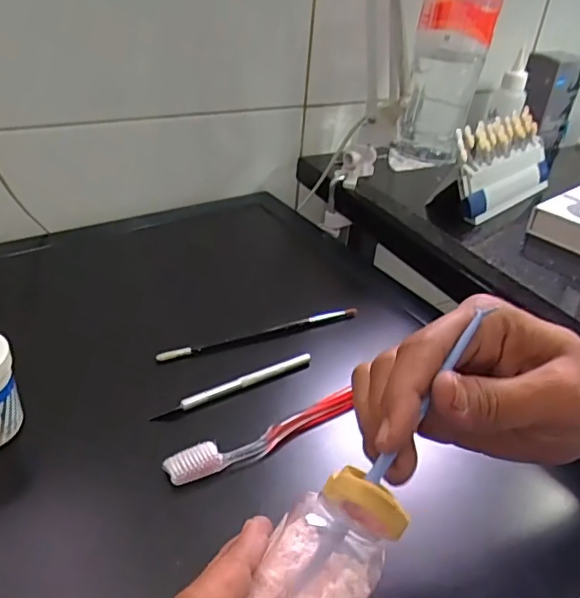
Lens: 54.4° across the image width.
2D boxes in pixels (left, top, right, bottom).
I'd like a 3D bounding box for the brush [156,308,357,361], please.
[{"bbox_3d":[-0.022,0.032,0.506,0.192,0.014,0.008,-12,37,-25],"label":"brush"}]

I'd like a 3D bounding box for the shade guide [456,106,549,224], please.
[{"bbox_3d":[0.233,-0.148,0.601,0.046,0.082,0.178,30,40,32],"label":"shade guide"}]

